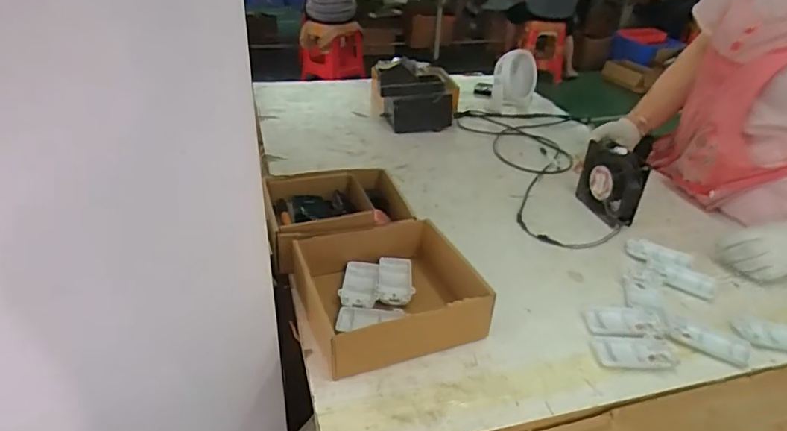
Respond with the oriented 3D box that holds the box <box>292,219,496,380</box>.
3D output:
[{"bbox_3d":[-0.007,0.092,0.651,0.198,0.073,0.196,-9,35,-19],"label":"box"}]

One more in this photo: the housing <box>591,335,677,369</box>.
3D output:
[{"bbox_3d":[0.298,0.169,0.634,0.101,0.008,0.047,1,33,-4],"label":"housing"}]

